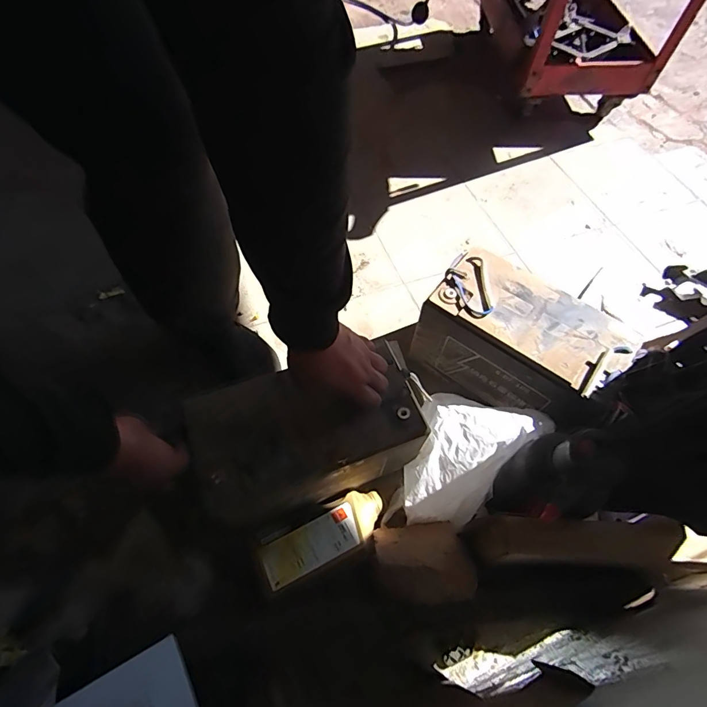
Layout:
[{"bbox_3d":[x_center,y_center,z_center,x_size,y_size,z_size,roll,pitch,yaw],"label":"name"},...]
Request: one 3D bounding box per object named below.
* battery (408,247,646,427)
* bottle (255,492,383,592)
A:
[{"bbox_3d":[0.283,-0.014,0.761,0.303,0.191,0.169,34,64,16],"label":"battery"},{"bbox_3d":[-0.046,0.289,0.664,0.207,0.070,0.086,-26,64,-17],"label":"bottle"}]

